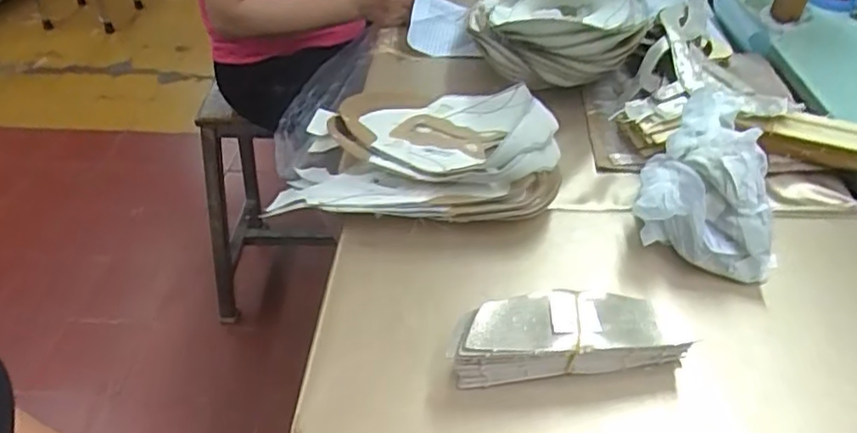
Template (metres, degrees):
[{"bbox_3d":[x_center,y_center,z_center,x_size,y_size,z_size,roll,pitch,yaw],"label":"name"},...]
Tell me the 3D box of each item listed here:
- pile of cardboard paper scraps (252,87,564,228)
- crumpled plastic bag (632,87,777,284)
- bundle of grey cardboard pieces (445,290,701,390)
[{"bbox_3d":[-0.016,-0.076,0.685,0.295,0.087,0.239,2,40,2],"label":"pile of cardboard paper scraps"},{"bbox_3d":[0.265,-0.035,0.594,0.121,0.099,0.175,16,43,18],"label":"crumpled plastic bag"},{"bbox_3d":[0.103,0.087,0.475,0.174,0.057,0.053,-2,40,-3],"label":"bundle of grey cardboard pieces"}]

